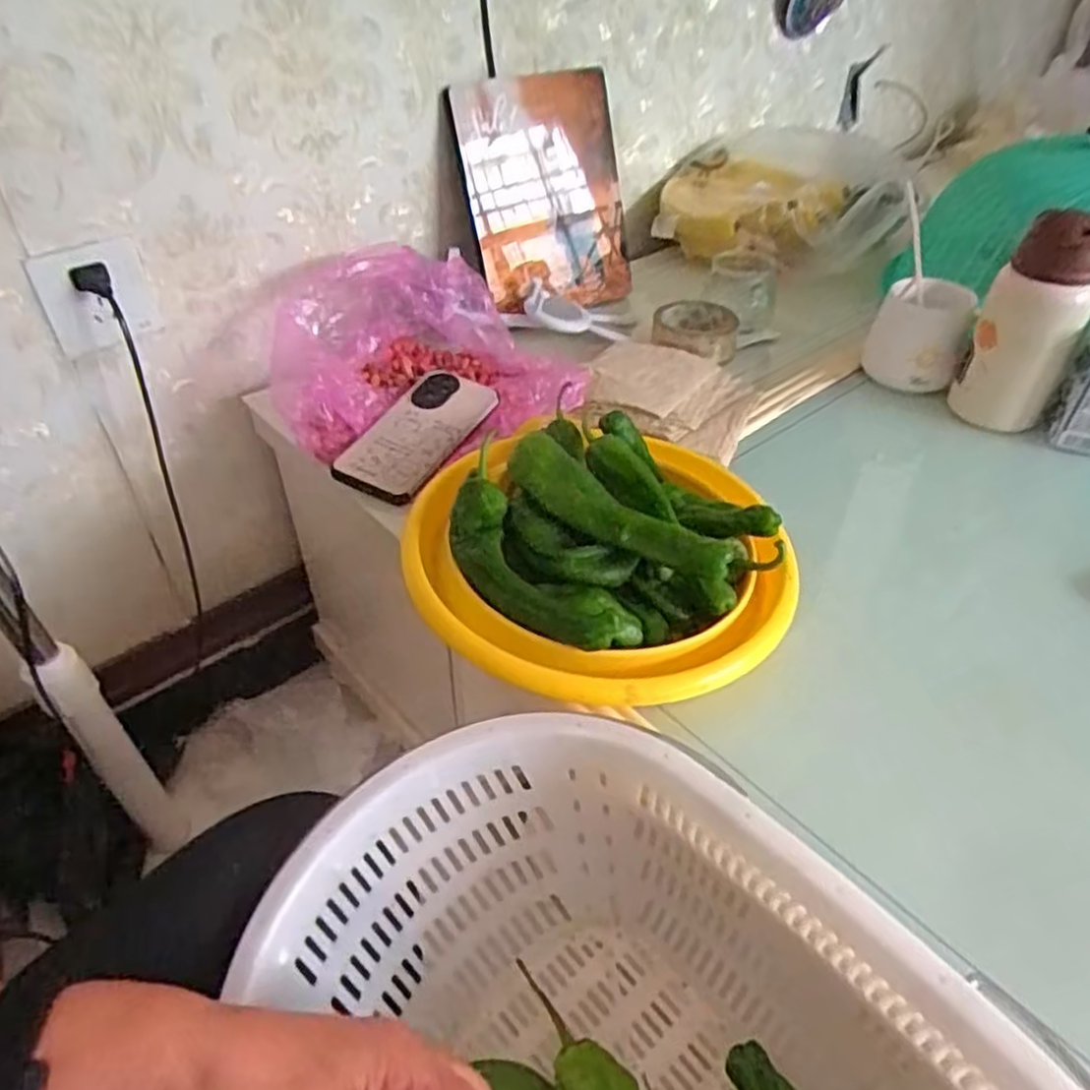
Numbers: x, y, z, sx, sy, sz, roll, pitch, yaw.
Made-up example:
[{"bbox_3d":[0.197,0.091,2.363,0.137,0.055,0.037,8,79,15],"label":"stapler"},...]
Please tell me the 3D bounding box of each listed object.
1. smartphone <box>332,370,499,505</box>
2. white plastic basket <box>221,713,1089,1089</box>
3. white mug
[{"bbox_3d":[-0.108,-0.098,0.672,0.085,0.011,0.160,23,52,20],"label":"smartphone"},{"bbox_3d":[0.037,0.272,0.334,0.380,0.165,0.261,33,51,31],"label":"white plastic basket"},{"bbox_3d":[0.359,-0.204,0.747,0.082,0.072,0.088,15,44,16],"label":"white mug"}]

